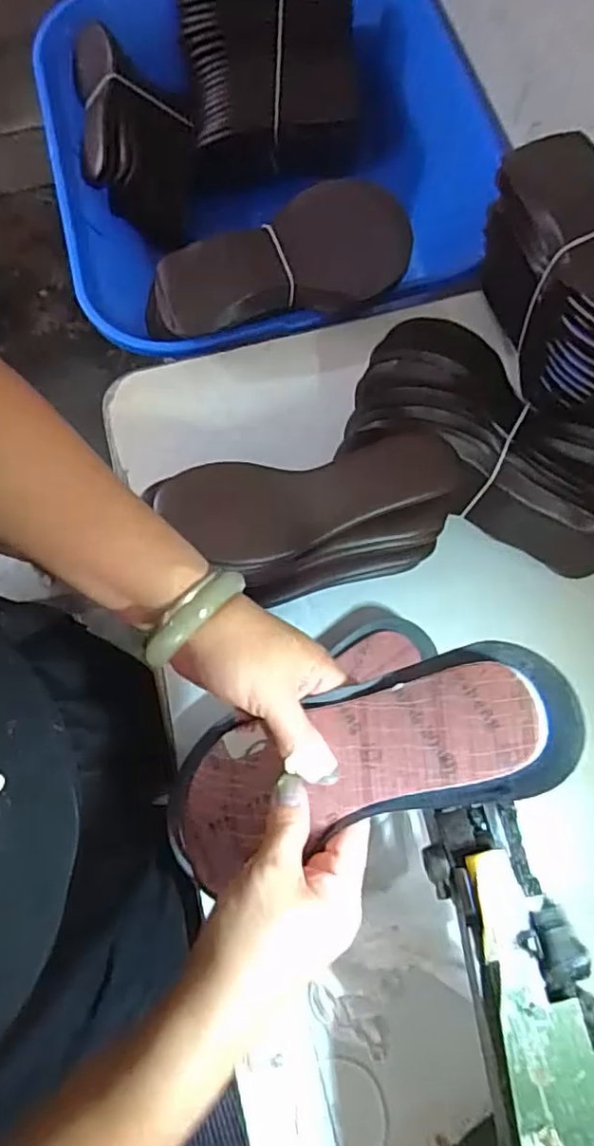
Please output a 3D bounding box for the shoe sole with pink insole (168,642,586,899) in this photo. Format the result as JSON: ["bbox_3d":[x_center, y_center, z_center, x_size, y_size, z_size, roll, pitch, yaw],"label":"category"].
[{"bbox_3d":[0.023,0.109,0.350,0.257,0.013,0.079,-25,72,26],"label":"shoe sole with pink insole"}]

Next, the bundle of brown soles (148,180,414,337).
[{"bbox_3d":[-0.018,-0.319,0.646,0.255,0.080,0.110,-11,106,-1],"label":"bundle of brown soles"}]

